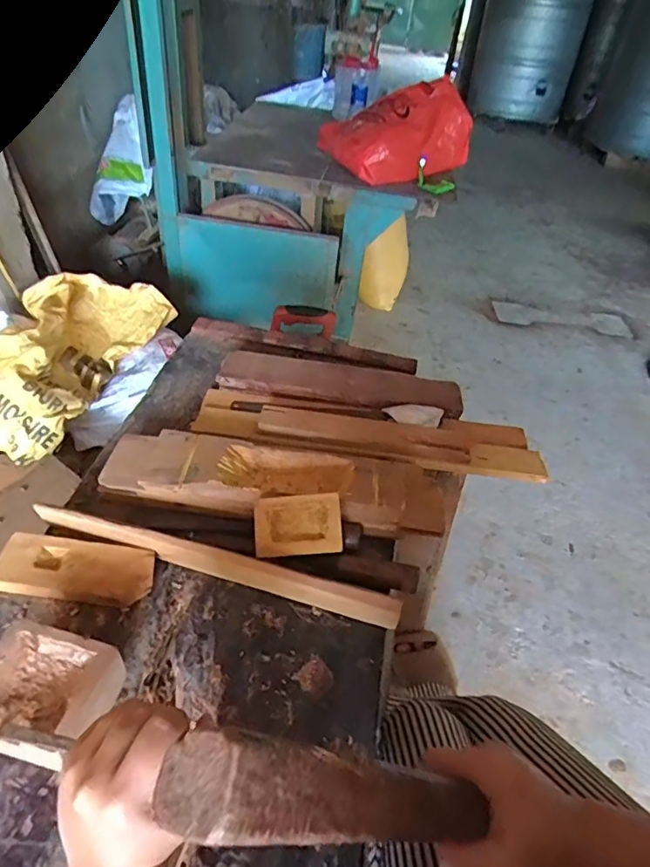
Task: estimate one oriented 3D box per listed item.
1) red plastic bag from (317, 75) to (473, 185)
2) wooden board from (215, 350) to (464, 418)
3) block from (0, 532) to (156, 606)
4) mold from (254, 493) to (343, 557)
[{"bbox_3d":[0.190,-0.767,1.348,0.381,0.199,0.185,0,43,-8],"label":"red plastic bag"},{"bbox_3d":[0.024,-0.073,0.797,0.360,0.038,0.075,7,43,0],"label":"wooden board"},{"bbox_3d":[-0.261,0.145,0.554,0.156,0.025,0.064,7,43,0],"label":"block"},{"bbox_3d":[-0.029,0.100,0.579,0.093,0.018,0.064,-4,73,0],"label":"mold"}]

